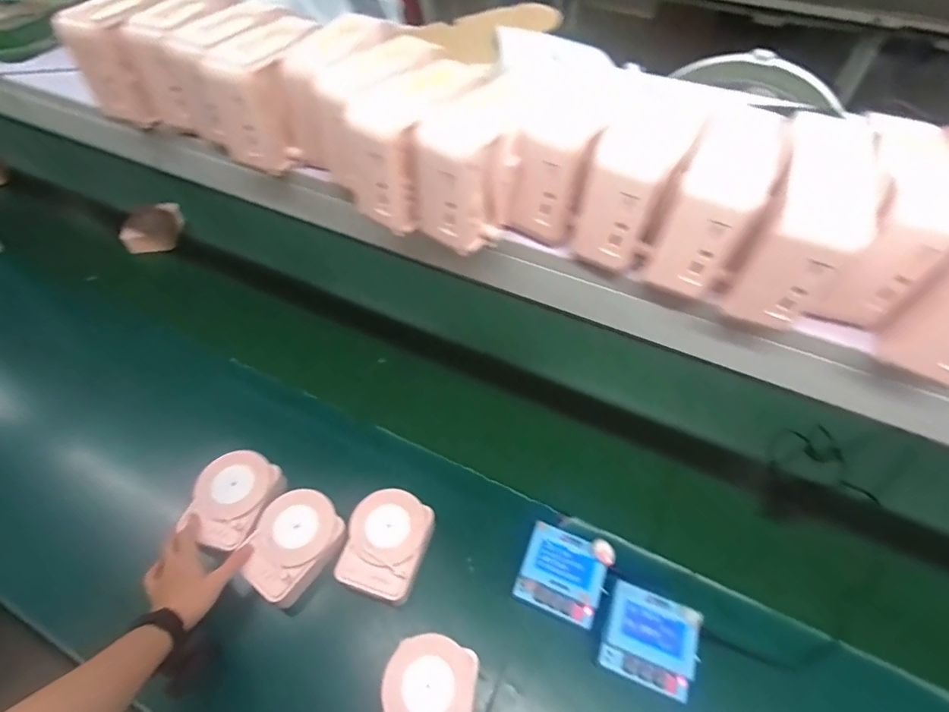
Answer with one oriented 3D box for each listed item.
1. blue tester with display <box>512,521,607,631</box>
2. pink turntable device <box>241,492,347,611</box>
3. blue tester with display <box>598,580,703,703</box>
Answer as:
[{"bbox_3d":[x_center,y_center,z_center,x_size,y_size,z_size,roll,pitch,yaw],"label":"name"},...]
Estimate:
[{"bbox_3d":[0.115,0.285,0.620,0.100,0.032,0.097,19,53,13],"label":"blue tester with display"},{"bbox_3d":[-0.247,0.251,0.639,0.110,0.034,0.127,36,64,22],"label":"pink turntable device"},{"bbox_3d":[0.215,0.347,0.579,0.105,0.029,0.096,18,53,13],"label":"blue tester with display"}]

